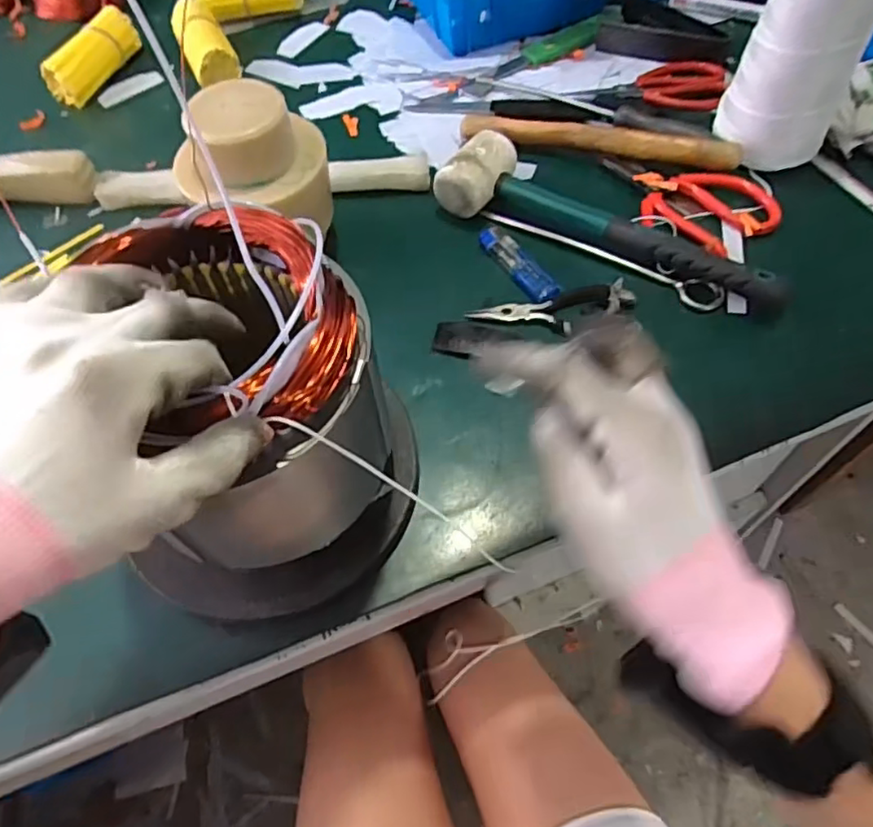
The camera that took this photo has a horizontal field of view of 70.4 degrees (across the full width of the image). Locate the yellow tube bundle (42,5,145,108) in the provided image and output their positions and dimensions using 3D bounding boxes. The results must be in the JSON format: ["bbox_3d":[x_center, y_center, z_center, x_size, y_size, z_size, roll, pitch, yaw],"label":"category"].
[{"bbox_3d":[-0.363,-0.380,0.661,0.046,0.043,0.124,21,62,15],"label":"yellow tube bundle"}]

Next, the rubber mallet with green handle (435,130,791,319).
[{"bbox_3d":[0.137,-0.154,0.494,0.286,0.042,0.064,25,64,17],"label":"rubber mallet with green handle"}]

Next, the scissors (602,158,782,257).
[{"bbox_3d":[0.205,-0.184,0.521,0.151,0.020,0.077,36,67,22],"label":"scissors"}]

